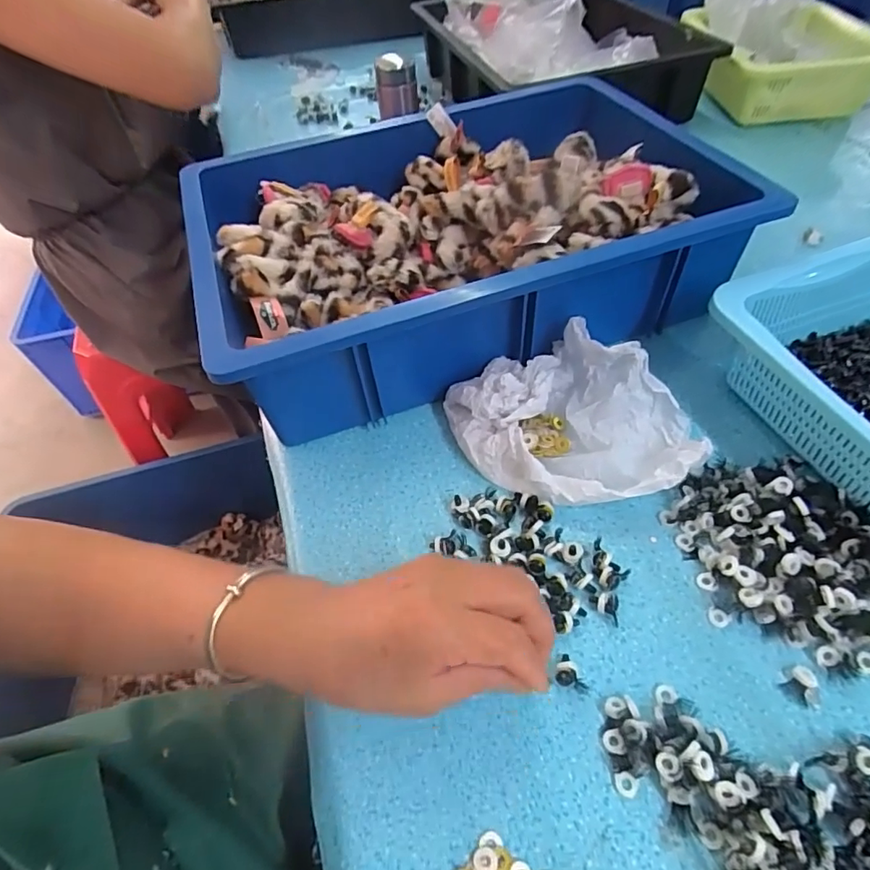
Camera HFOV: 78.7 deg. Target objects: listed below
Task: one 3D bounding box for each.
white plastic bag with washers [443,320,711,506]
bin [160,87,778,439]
[{"bbox_3d":[0.098,-0.008,0.390,0.133,0.060,0.167,-33,54,-21],"label":"white plastic bag with washers"},{"bbox_3d":[0.023,-0.180,0.498,0.423,0.125,0.320,-17,50,-9],"label":"bin"}]

